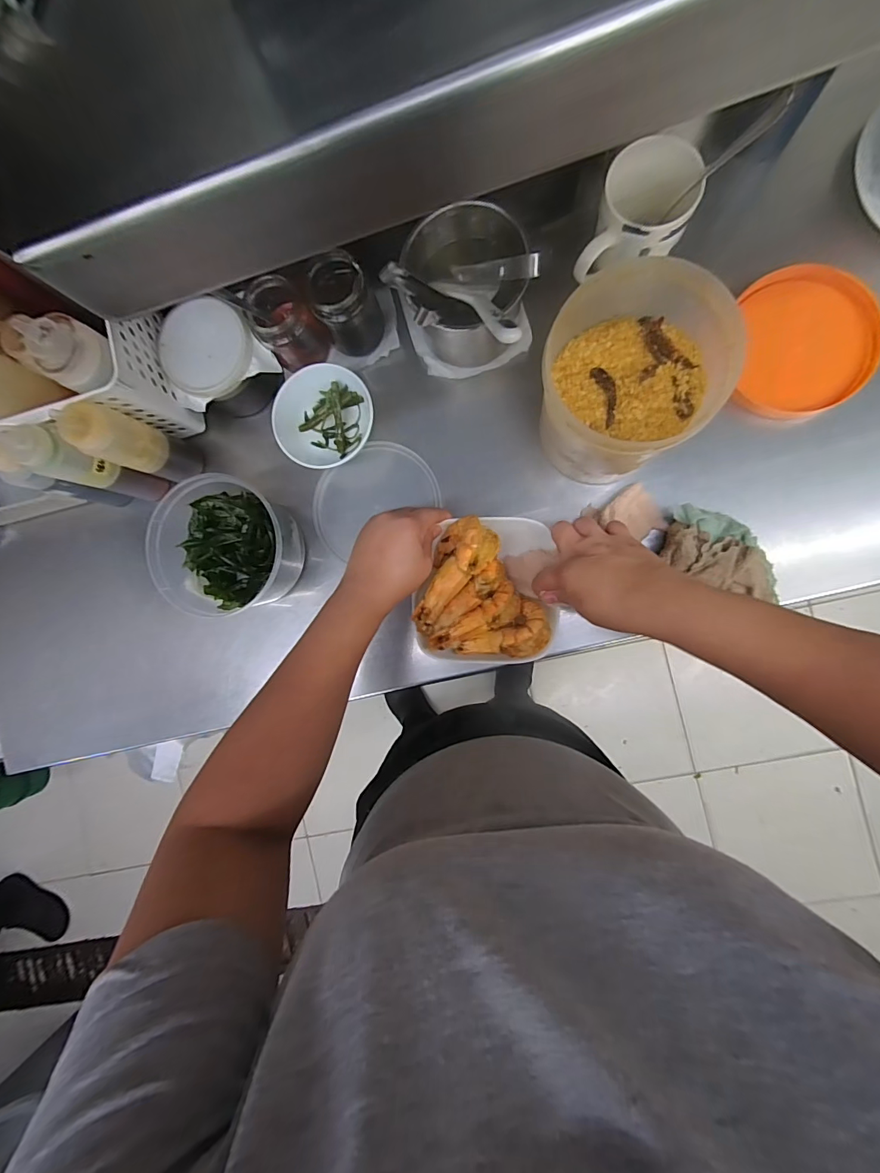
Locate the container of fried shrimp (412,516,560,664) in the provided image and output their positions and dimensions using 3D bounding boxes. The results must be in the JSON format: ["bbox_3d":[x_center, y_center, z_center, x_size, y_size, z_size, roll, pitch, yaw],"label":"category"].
[{"bbox_3d":[0.048,0.004,0.444,0.137,0.071,0.140,0,90,7],"label":"container of fried shrimp"}]

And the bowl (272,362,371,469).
[{"bbox_3d":[-0.127,-0.185,0.489,0.110,0.047,0.106,-44,84,5],"label":"bowl"}]

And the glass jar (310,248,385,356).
[{"bbox_3d":[-0.097,-0.296,0.462,0.056,0.088,0.055,0,90,7],"label":"glass jar"}]

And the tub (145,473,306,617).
[{"bbox_3d":[-0.229,-0.040,0.487,0.141,0.092,0.142,0,90,7],"label":"tub"}]

